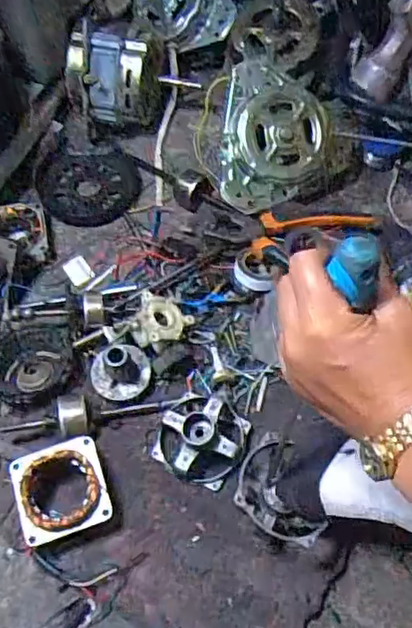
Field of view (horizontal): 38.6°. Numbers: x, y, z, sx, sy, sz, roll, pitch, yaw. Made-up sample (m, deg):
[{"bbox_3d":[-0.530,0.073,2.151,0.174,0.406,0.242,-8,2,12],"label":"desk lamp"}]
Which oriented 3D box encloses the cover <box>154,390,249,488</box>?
[{"bbox_3d":[-0.003,0.114,0.551,0.077,0.038,0.079,28,63,17],"label":"cover"}]

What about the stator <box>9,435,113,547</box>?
[{"bbox_3d":[-0.125,0.158,0.521,0.077,0.048,0.075,-18,60,-9],"label":"stator"}]

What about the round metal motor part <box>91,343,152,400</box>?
[{"bbox_3d":[-0.085,0.048,0.574,0.057,0.048,0.054,-1,59,1],"label":"round metal motor part"}]

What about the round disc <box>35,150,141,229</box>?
[{"bbox_3d":[-0.148,-0.159,0.743,0.123,0.018,0.118,-1,59,1],"label":"round disc"}]

